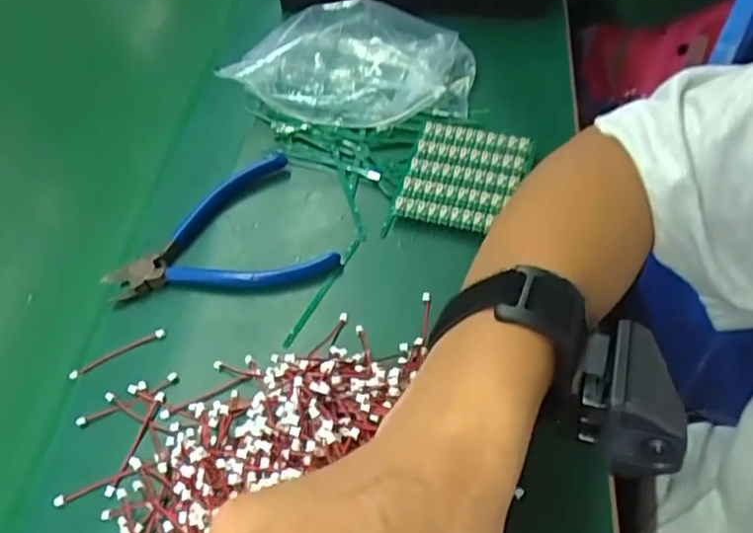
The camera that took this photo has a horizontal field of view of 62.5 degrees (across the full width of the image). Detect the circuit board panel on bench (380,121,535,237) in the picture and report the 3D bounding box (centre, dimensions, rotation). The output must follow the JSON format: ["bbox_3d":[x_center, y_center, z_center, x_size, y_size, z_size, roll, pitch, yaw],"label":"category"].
[{"bbox_3d":[0.057,-0.058,0.416,0.076,0.009,0.088,15,60,15],"label":"circuit board panel on bench"}]

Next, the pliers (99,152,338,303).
[{"bbox_3d":[-0.103,-0.026,0.408,0.140,0.009,0.104,-12,54,-2],"label":"pliers"}]

